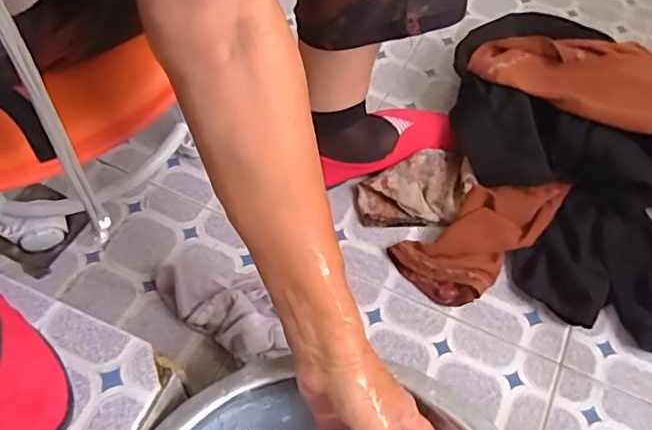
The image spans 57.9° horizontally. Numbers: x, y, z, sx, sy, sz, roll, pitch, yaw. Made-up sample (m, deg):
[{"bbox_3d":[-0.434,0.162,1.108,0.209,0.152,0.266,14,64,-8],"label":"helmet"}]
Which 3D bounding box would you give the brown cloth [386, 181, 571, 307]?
[{"bbox_3d":[0.176,0.015,0.656,0.200,0.040,0.094,-35,65,-25],"label":"brown cloth"}]

